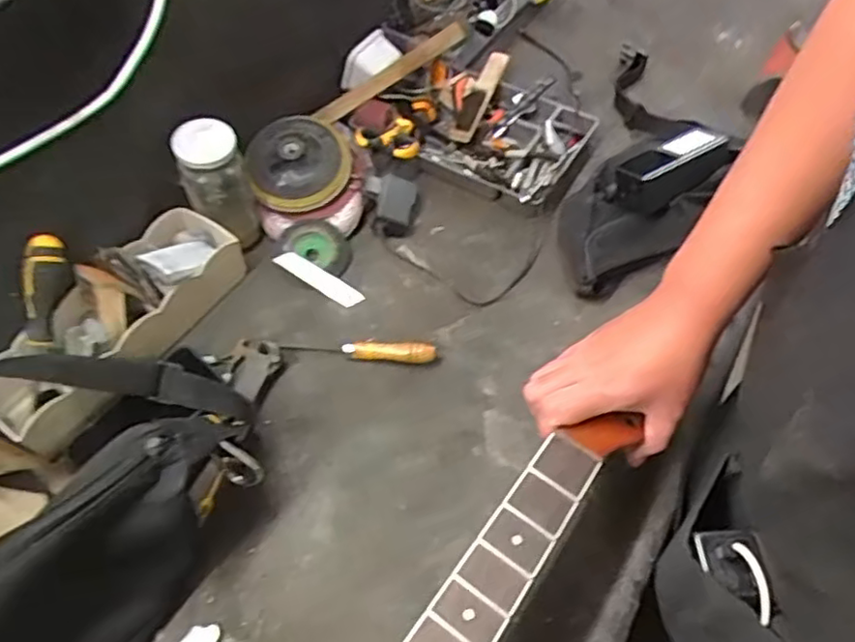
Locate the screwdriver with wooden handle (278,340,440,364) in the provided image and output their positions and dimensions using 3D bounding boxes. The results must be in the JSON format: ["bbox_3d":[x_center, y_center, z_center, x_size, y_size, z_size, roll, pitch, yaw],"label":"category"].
[{"bbox_3d":[-0.069,0.029,0.670,0.154,0.021,0.016,4,56,4],"label":"screwdriver with wooden handle"}]

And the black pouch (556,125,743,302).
[{"bbox_3d":[0.242,-0.145,0.756,0.136,0.061,0.279,36,64,23],"label":"black pouch"}]

